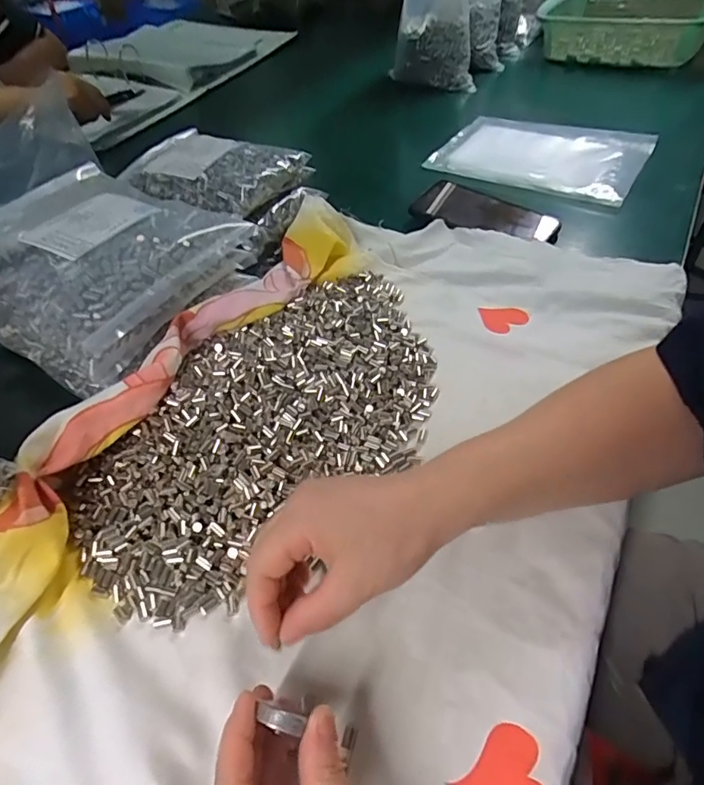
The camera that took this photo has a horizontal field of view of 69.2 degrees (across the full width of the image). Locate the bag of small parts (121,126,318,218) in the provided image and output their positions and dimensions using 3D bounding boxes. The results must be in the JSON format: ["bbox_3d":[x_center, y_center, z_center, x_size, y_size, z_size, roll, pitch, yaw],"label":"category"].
[{"bbox_3d":[-0.156,-0.235,0.557,0.176,0.052,0.143,18,53,19],"label":"bag of small parts"}]

